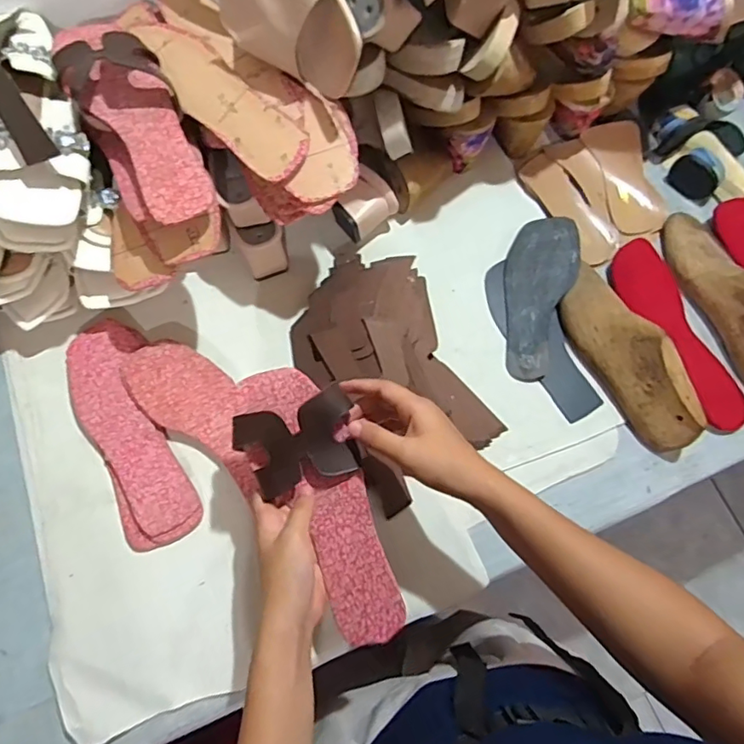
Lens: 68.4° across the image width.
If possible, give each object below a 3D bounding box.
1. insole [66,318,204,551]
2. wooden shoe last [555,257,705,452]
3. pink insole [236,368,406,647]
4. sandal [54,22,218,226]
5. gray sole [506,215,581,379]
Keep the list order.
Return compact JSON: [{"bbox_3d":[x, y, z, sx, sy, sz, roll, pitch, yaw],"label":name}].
[{"bbox_3d":[-0.256,0.061,0.574,0.086,0.016,0.247,-22,73,-10],"label":"insole"},{"bbox_3d":[0.275,-0.021,0.596,0.067,0.071,0.221,-19,72,-9],"label":"wooden shoe last"},{"bbox_3d":[-0.037,0.111,0.462,0.065,0.006,0.242,-24,89,1],"label":"pink insole"},{"bbox_3d":[-0.220,-0.237,0.508,0.087,0.054,0.247,-28,74,-12],"label":"sandal"},{"bbox_3d":[0.194,-0.089,0.638,0.075,0.033,0.194,11,70,1],"label":"gray sole"}]

